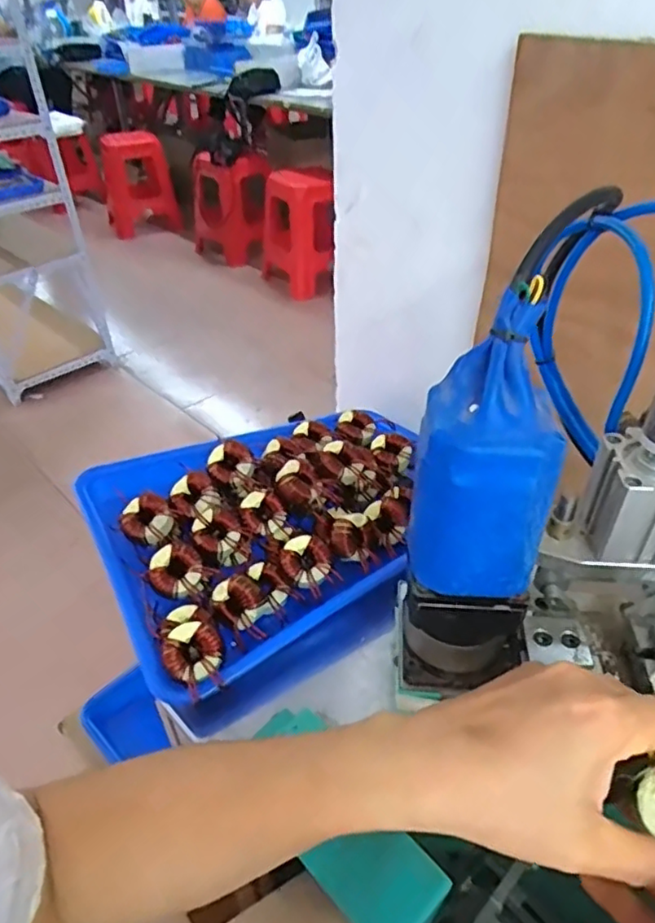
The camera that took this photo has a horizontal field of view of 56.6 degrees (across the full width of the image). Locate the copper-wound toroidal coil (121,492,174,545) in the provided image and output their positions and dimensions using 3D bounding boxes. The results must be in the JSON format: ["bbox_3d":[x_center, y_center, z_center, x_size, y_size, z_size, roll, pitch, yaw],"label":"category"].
[{"bbox_3d":[-0.147,0.047,0.490,0.035,0.024,0.035,-1,39,1],"label":"copper-wound toroidal coil"}]

